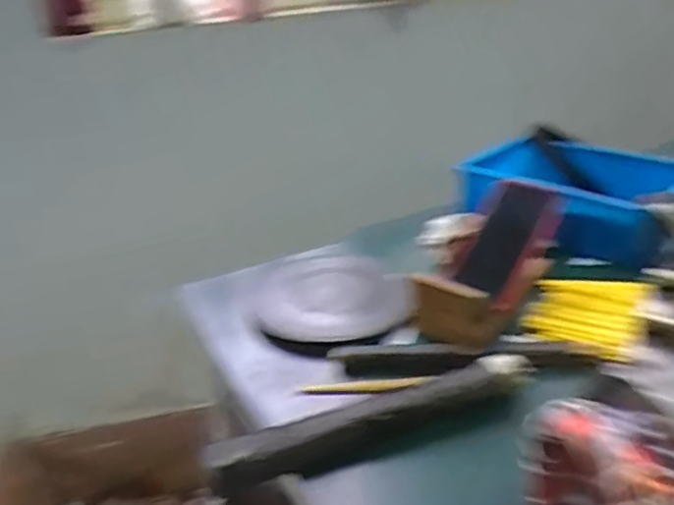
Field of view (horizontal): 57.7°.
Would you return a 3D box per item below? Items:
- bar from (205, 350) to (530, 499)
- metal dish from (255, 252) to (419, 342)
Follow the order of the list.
[{"bbox_3d":[0.035,0.141,0.529,0.291,0.030,0.037,-12,27,-17],"label":"bar"},{"bbox_3d":[-0.009,0.053,0.724,0.164,0.037,0.161,-3,26,1],"label":"metal dish"}]

